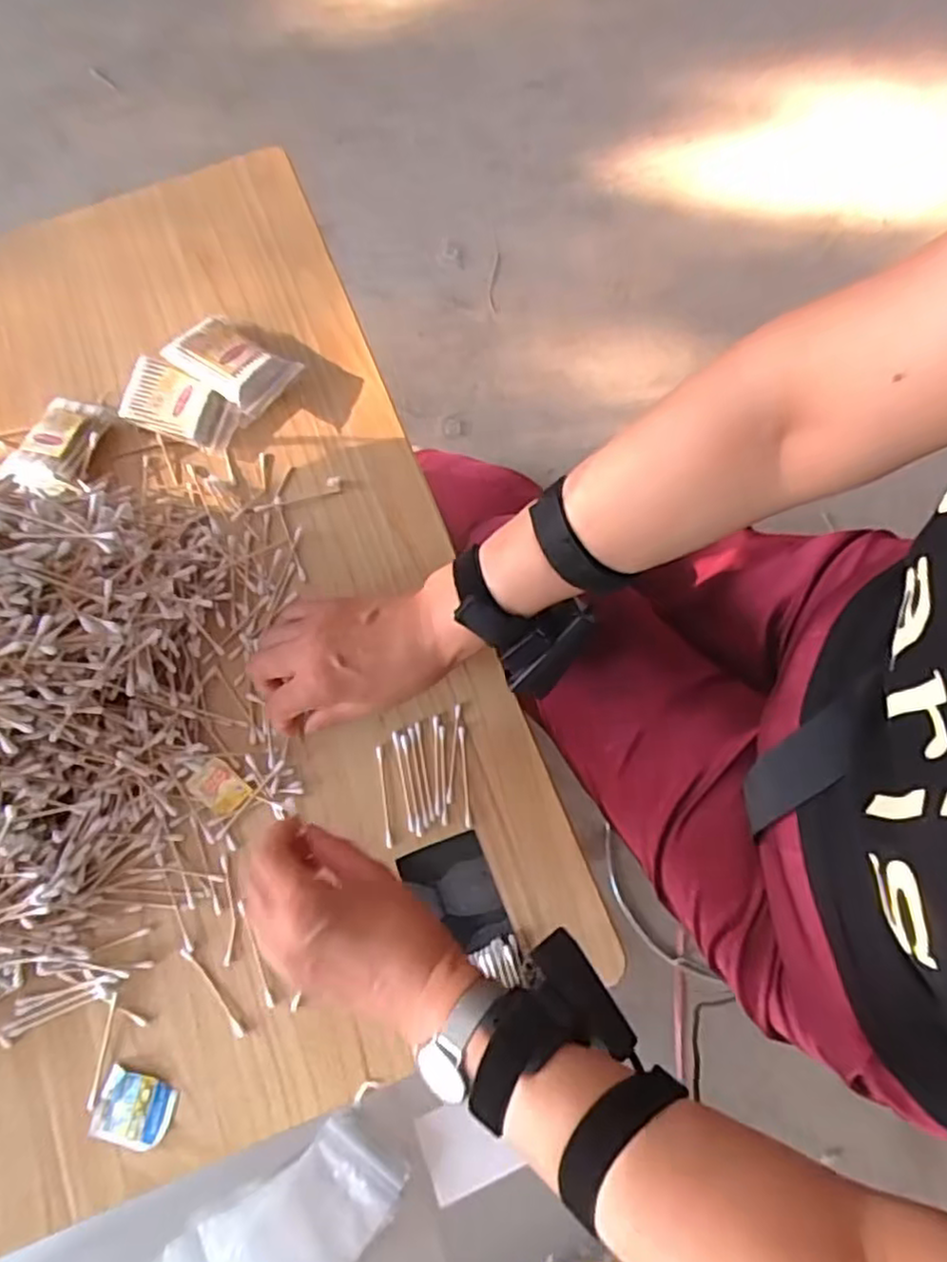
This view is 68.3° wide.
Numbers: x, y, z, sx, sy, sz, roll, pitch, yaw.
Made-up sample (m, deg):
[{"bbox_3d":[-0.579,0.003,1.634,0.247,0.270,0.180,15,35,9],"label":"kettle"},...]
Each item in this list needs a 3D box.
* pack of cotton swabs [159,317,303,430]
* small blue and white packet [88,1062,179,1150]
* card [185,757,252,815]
[{"bbox_3d":[-0.199,-0.218,0.581,0.100,0.037,0.064,34,77,9],"label":"pack of cotton swabs"},{"bbox_3d":[-0.222,0.313,0.456,0.049,0.006,0.040,14,74,4],"label":"small blue and white packet"},{"bbox_3d":[-0.183,0.112,0.500,0.038,0.004,0.031,44,85,-8],"label":"card"}]

